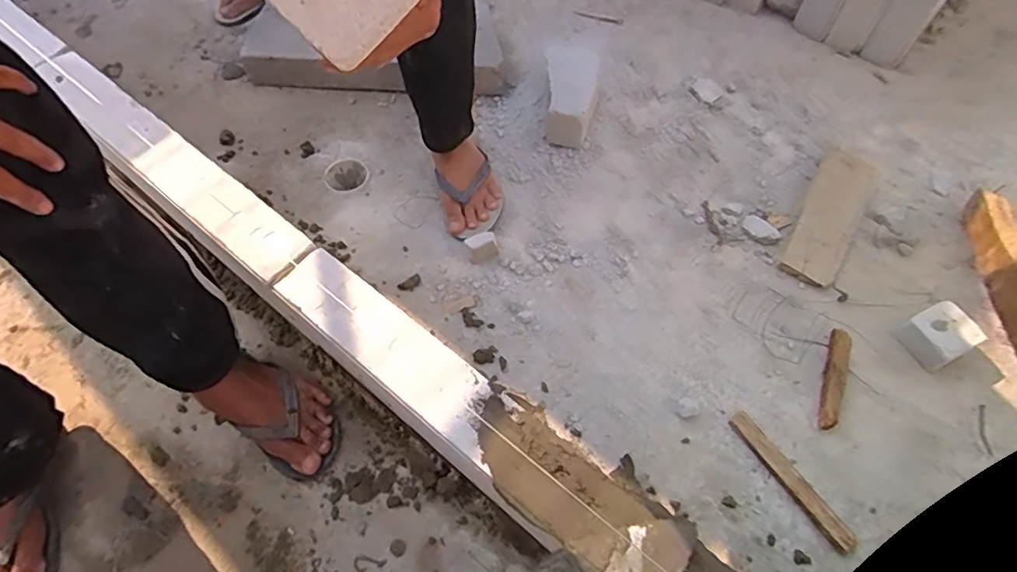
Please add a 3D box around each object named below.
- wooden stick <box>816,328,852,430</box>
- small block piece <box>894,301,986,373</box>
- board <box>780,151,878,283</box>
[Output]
[{"bbox_3d":[0.467,0.128,0.804,0.025,0.030,0.153,18,63,11],"label":"wooden stick"},{"bbox_3d":[0.621,0.071,0.812,0.078,0.054,0.076,-25,63,-12],"label":"small block piece"},{"bbox_3d":[0.547,-0.121,0.947,0.091,0.015,0.281,27,65,16],"label":"board"}]

